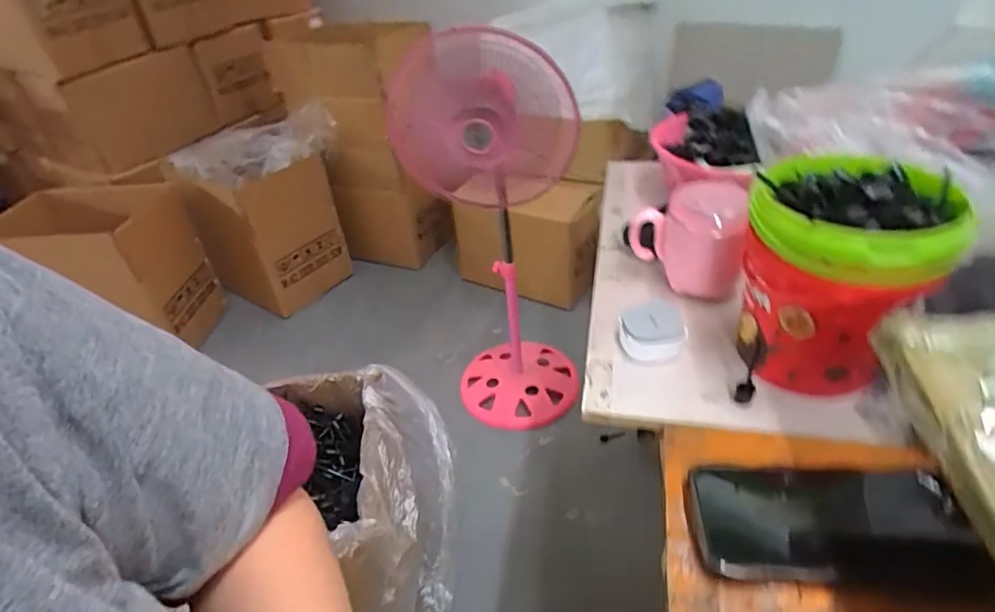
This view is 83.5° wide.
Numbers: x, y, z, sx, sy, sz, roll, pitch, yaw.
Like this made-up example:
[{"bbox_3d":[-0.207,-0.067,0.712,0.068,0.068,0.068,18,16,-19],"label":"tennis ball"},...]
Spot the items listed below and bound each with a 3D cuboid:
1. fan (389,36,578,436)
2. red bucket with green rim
[{"bbox_3d":[0.002,-0.117,1.200,0.326,0.852,0.260,-5,38,1],"label":"fan"},{"bbox_3d":[0.254,-0.019,0.428,0.126,0.152,0.117,13,42,23],"label":"red bucket with green rim"}]

